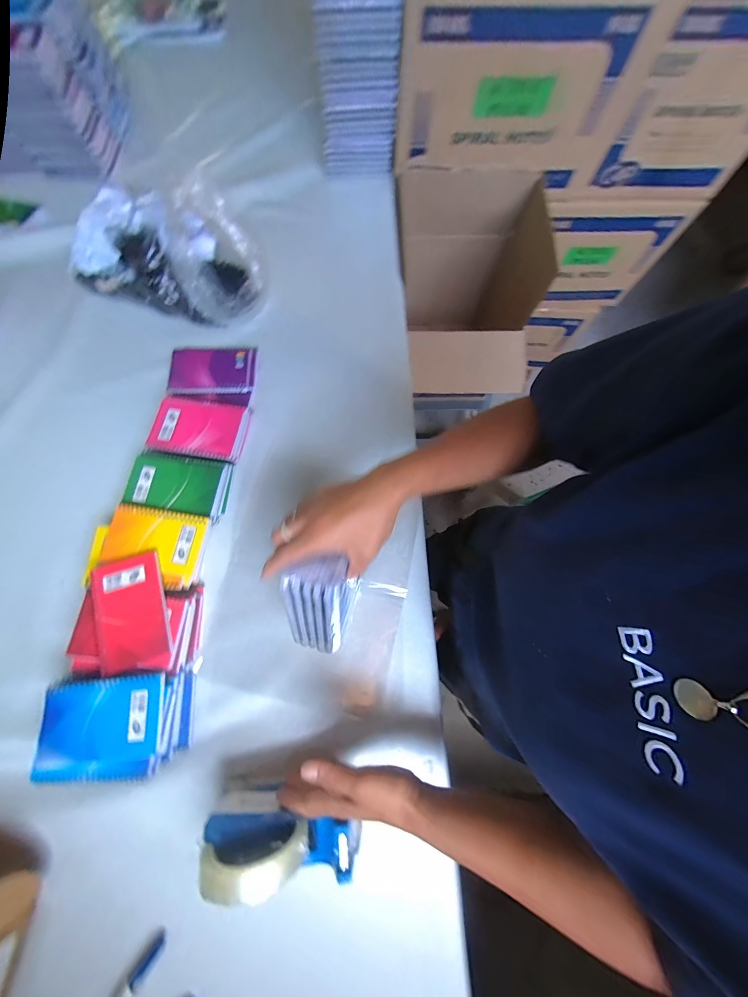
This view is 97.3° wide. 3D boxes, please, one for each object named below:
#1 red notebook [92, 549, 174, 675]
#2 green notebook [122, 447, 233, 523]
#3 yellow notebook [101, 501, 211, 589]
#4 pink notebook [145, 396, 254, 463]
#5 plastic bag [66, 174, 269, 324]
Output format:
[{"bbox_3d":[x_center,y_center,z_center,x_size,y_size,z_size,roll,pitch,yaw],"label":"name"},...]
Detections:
[{"bbox_3d":[-0.307,0.140,0.415,0.078,0.009,0.131,-18,76,-7],"label":"red notebook"},{"bbox_3d":[-0.285,-0.022,0.484,0.133,0.016,0.086,10,73,-2],"label":"green notebook"},{"bbox_3d":[-0.297,0.061,0.447,0.130,0.009,0.096,11,74,1],"label":"yellow notebook"},{"bbox_3d":[-0.268,-0.109,0.504,0.135,0.015,0.090,8,74,0],"label":"pink notebook"},{"bbox_3d":[-0.343,-0.422,0.556,0.293,0.118,0.188,11,74,1],"label":"plastic bag"}]

